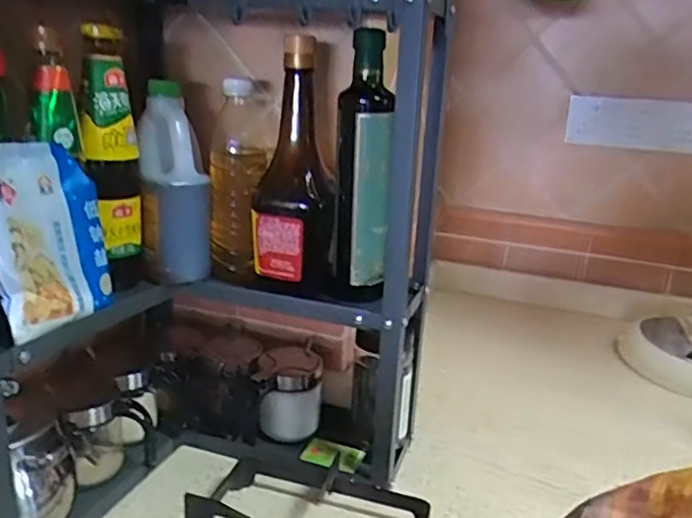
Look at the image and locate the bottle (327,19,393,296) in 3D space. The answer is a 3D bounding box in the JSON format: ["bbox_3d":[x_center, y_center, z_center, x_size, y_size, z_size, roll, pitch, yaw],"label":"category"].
[{"bbox_3d":[0.019,-0.096,0.671,0.059,0.274,0.059,5,17,4],"label":"bottle"}]

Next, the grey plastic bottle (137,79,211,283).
[{"bbox_3d":[-0.196,-0.089,0.719,0.071,0.209,0.071,-3,19,-21],"label":"grey plastic bottle"}]

